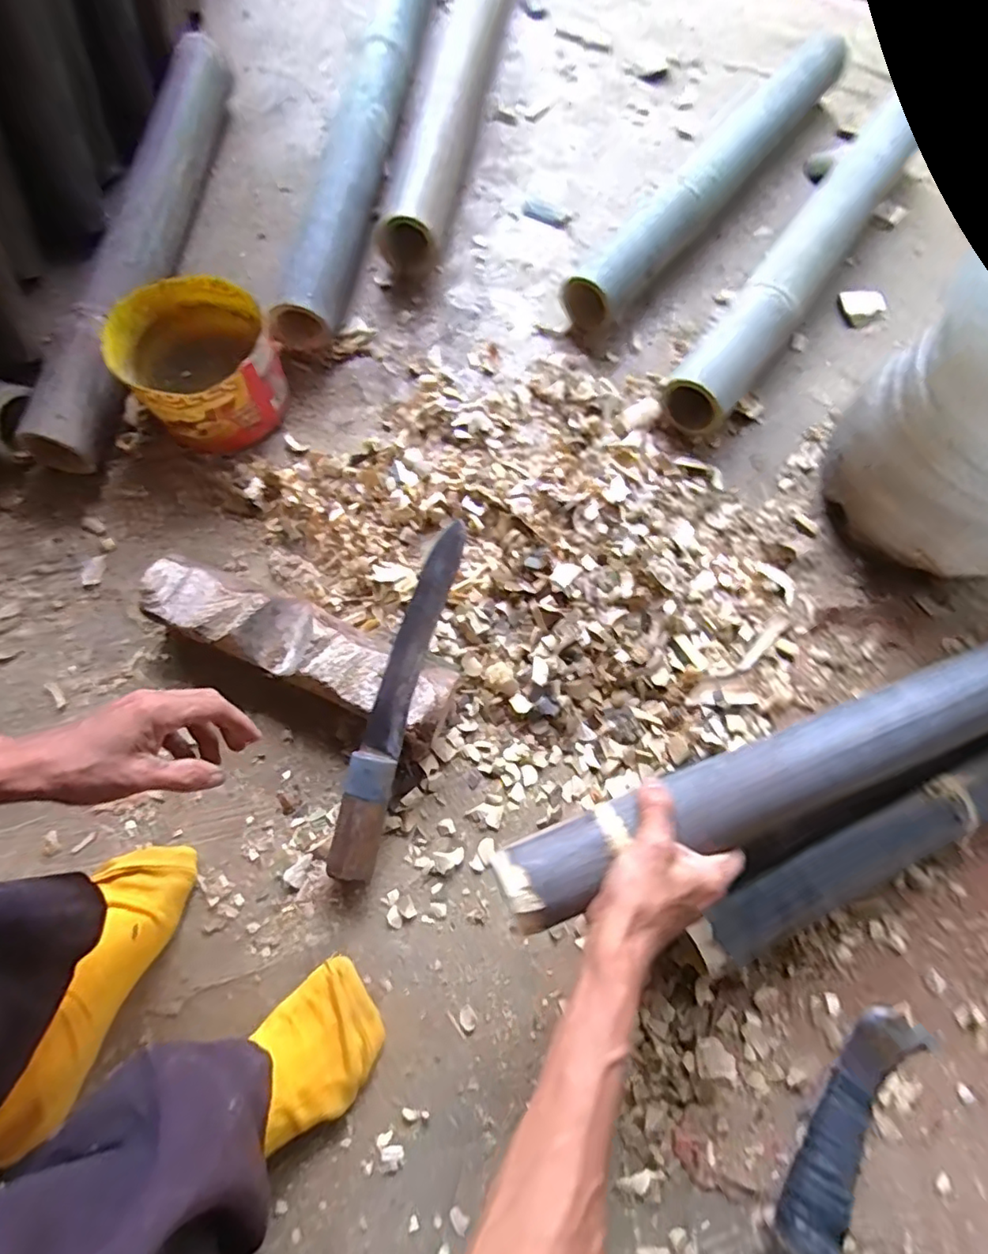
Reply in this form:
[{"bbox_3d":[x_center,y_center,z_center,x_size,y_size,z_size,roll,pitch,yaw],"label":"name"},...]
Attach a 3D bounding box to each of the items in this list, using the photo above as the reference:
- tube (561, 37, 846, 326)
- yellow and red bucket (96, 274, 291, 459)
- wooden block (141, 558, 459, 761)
[{"bbox_3d":[0.278,-0.566,0.726,0.052,0.052,0.535,41,80,11],"label":"tube"},{"bbox_3d":[-0.324,-0.289,0.652,0.155,0.103,0.155,0,74,0],"label":"yellow and red bucket"},{"bbox_3d":[-0.185,0.018,0.568,0.310,0.065,0.092,27,75,7],"label":"wooden block"}]

